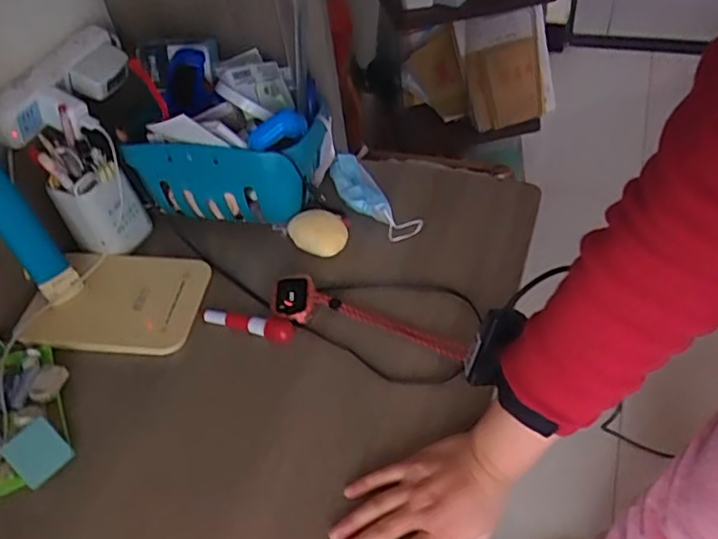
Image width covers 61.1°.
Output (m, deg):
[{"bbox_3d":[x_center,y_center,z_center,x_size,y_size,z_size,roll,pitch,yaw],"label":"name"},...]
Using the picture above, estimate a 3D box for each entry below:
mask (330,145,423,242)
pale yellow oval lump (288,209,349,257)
[{"bbox_3d":[0.014,-0.097,0.762,0.070,0.033,0.176,-24,49,-13],"label":"mask"},{"bbox_3d":[-0.048,-0.044,0.721,0.068,0.034,0.068,-12,48,-3],"label":"pale yellow oval lump"}]

